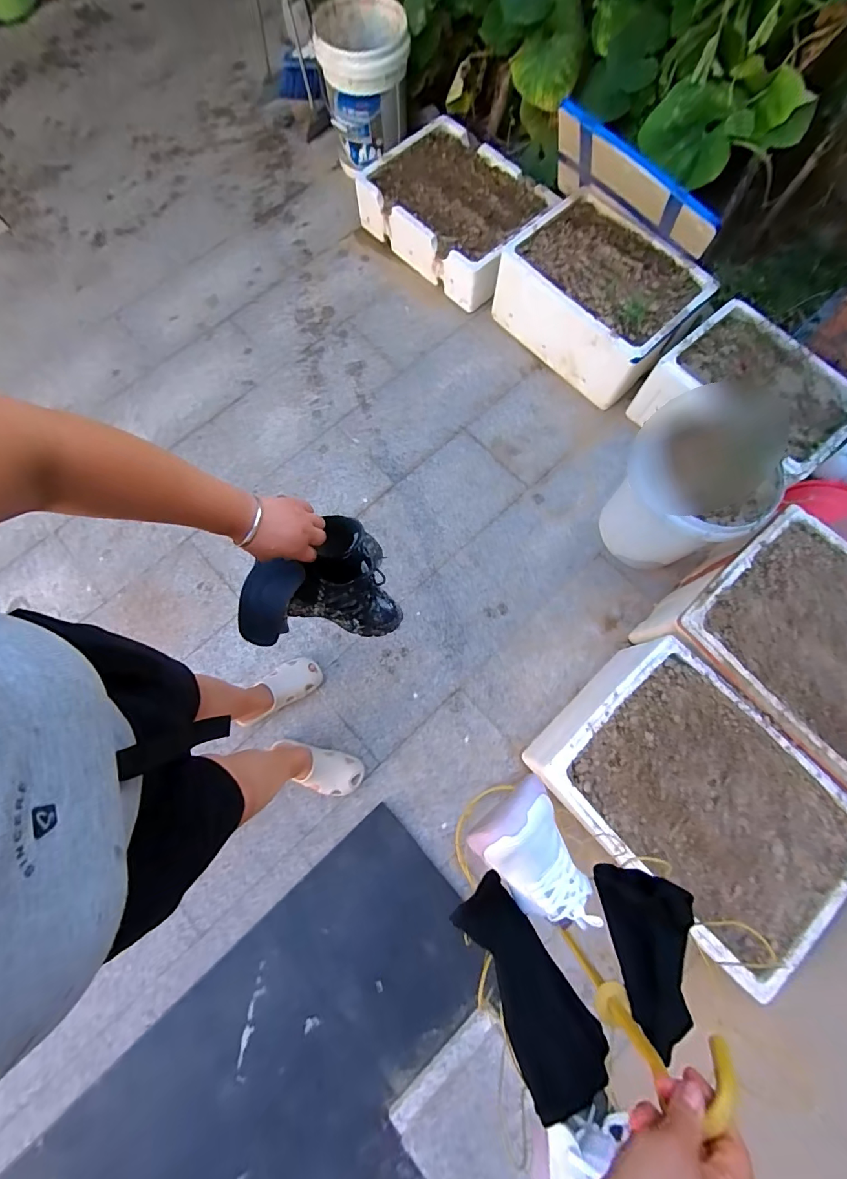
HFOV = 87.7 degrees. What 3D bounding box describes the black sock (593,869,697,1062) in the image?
[{"bbox_3d":[0.249,0.376,0.464,0.087,0.037,0.153,-12,77,-4],"label":"black sock"}]

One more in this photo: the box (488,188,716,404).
[{"bbox_3d":[0.554,-0.950,1.439,0.555,0.212,0.404,43,81,10],"label":"box"}]

